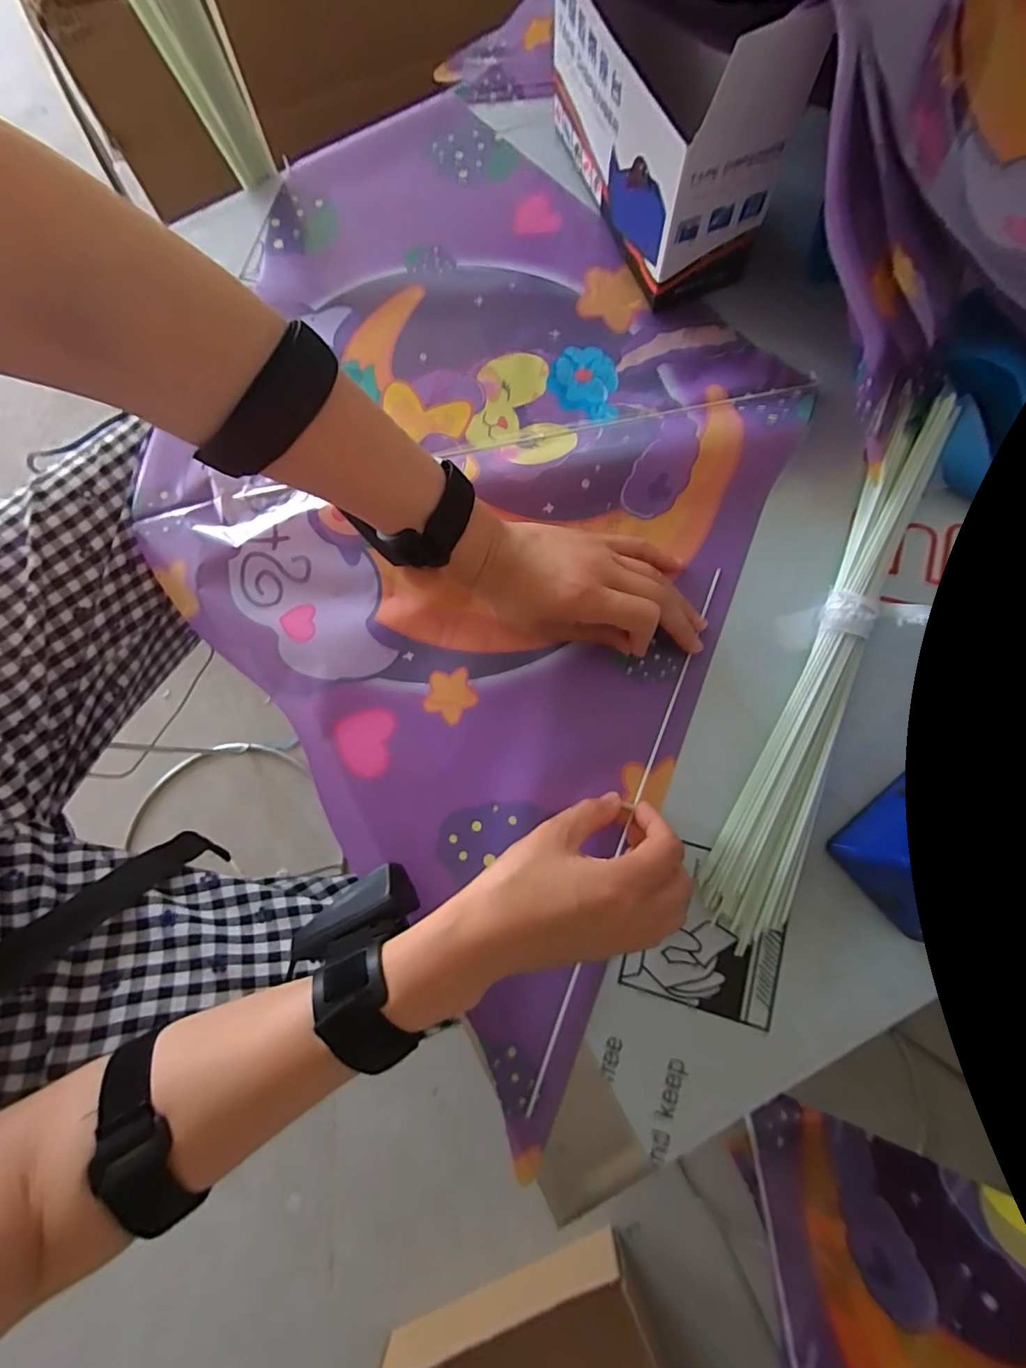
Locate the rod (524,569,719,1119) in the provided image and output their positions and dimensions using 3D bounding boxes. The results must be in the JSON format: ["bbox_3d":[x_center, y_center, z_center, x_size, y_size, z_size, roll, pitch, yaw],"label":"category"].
[{"bbox_3d":[0.077,0.089,0.329,0.005,0.010,0.361,22,81,5],"label":"rod"}]

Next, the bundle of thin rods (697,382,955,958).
[{"bbox_3d":[0.204,-0.020,0.331,0.051,0.025,0.373,22,81,7],"label":"bundle of thin rods"}]

